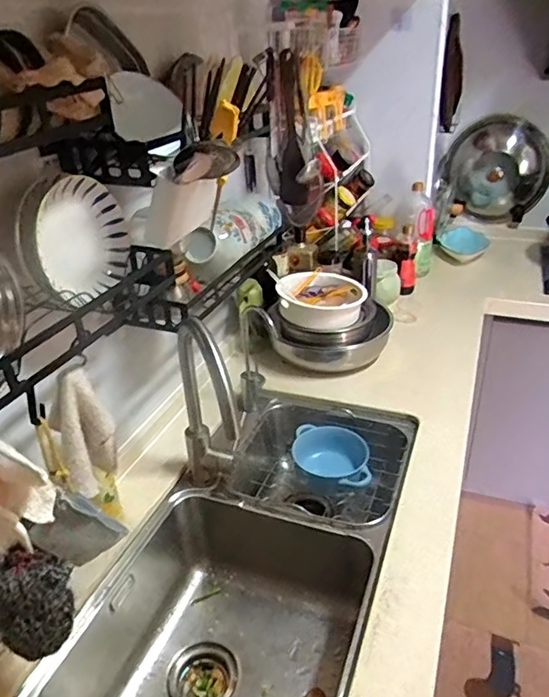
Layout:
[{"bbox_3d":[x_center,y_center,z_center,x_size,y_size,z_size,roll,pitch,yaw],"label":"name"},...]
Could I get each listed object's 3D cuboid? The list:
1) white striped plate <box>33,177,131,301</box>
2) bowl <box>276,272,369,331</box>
[{"bbox_3d":[-0.260,-0.154,0.746,0.032,0.150,0.156,10,32,21],"label":"white striped plate"},{"bbox_3d":[0.116,-0.122,1.307,0.200,0.074,0.200,-3,30,2],"label":"bowl"}]

